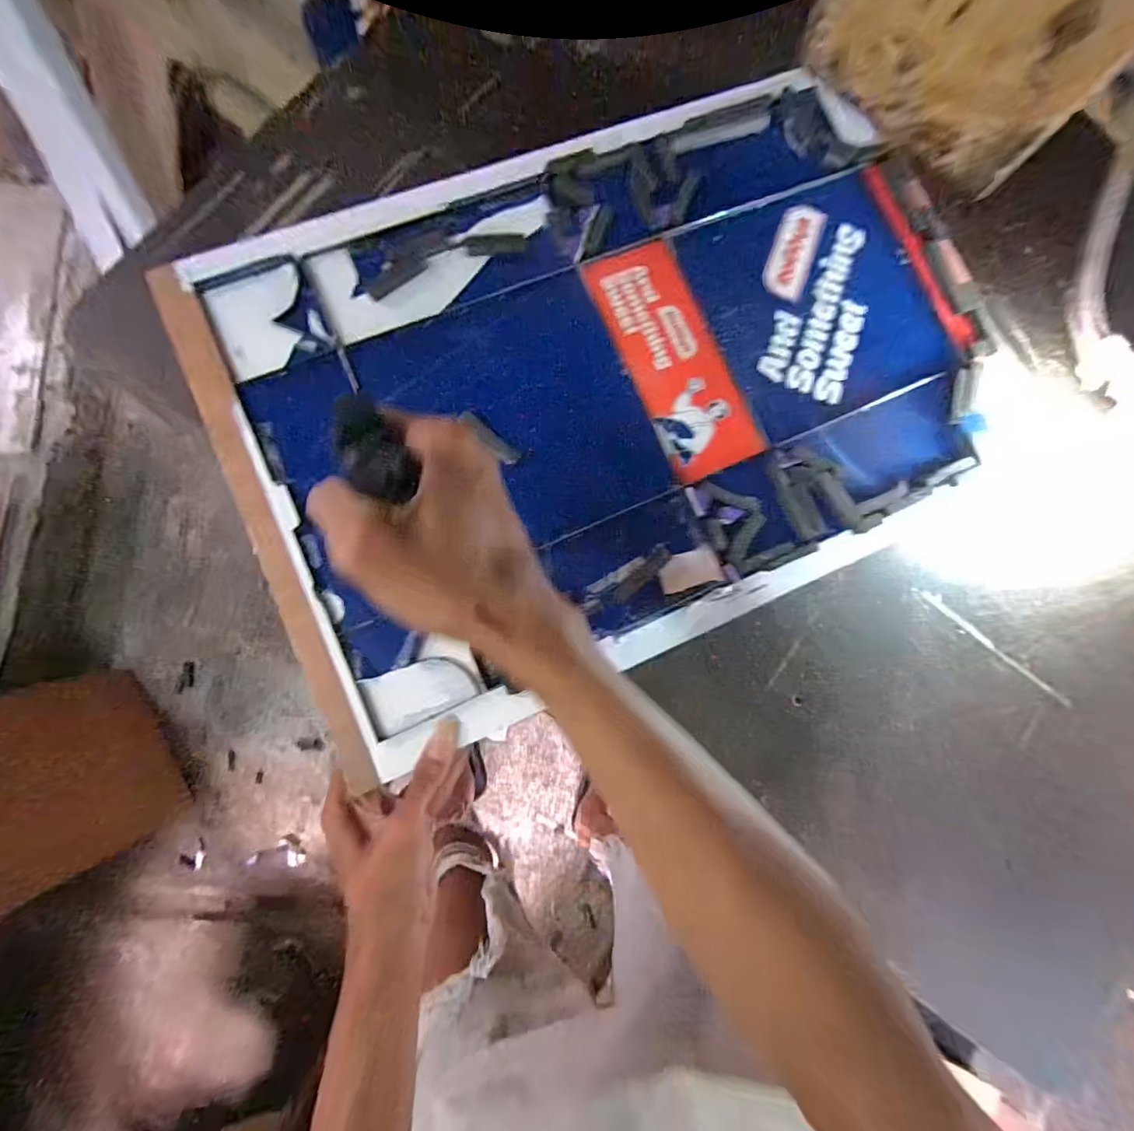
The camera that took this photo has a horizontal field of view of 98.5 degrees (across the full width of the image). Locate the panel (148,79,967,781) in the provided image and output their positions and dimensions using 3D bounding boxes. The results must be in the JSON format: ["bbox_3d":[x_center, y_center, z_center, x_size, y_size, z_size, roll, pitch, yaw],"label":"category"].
[{"bbox_3d":[0.041,-0.156,0.387,0.590,0.023,0.398,-24,89,-7],"label":"panel"}]

